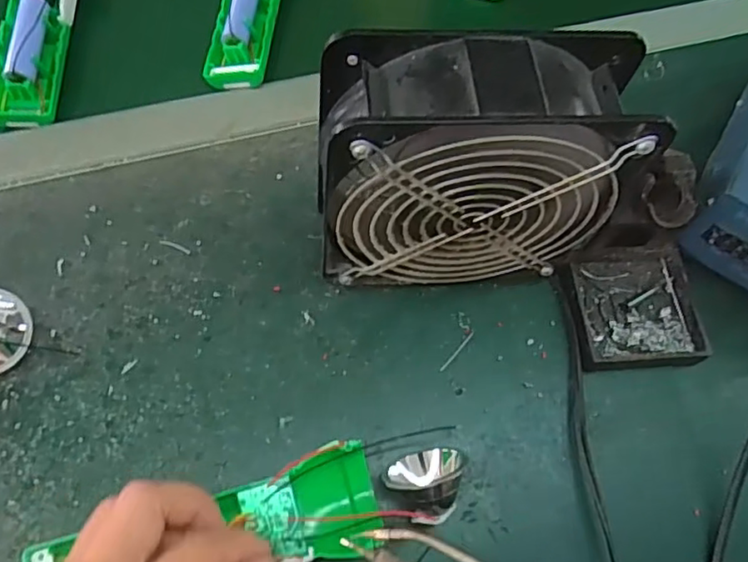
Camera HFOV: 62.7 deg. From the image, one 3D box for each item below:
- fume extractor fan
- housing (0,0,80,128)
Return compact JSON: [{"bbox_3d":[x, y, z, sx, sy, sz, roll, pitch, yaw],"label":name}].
[{"bbox_3d":[0.059,-0.050,0.311,0.175,0.149,0.065,2,68,-5],"label":"fume extractor fan"},{"bbox_3d":[-0.227,-0.183,0.409,0.057,0.031,0.169,-1,65,-6],"label":"housing"}]

